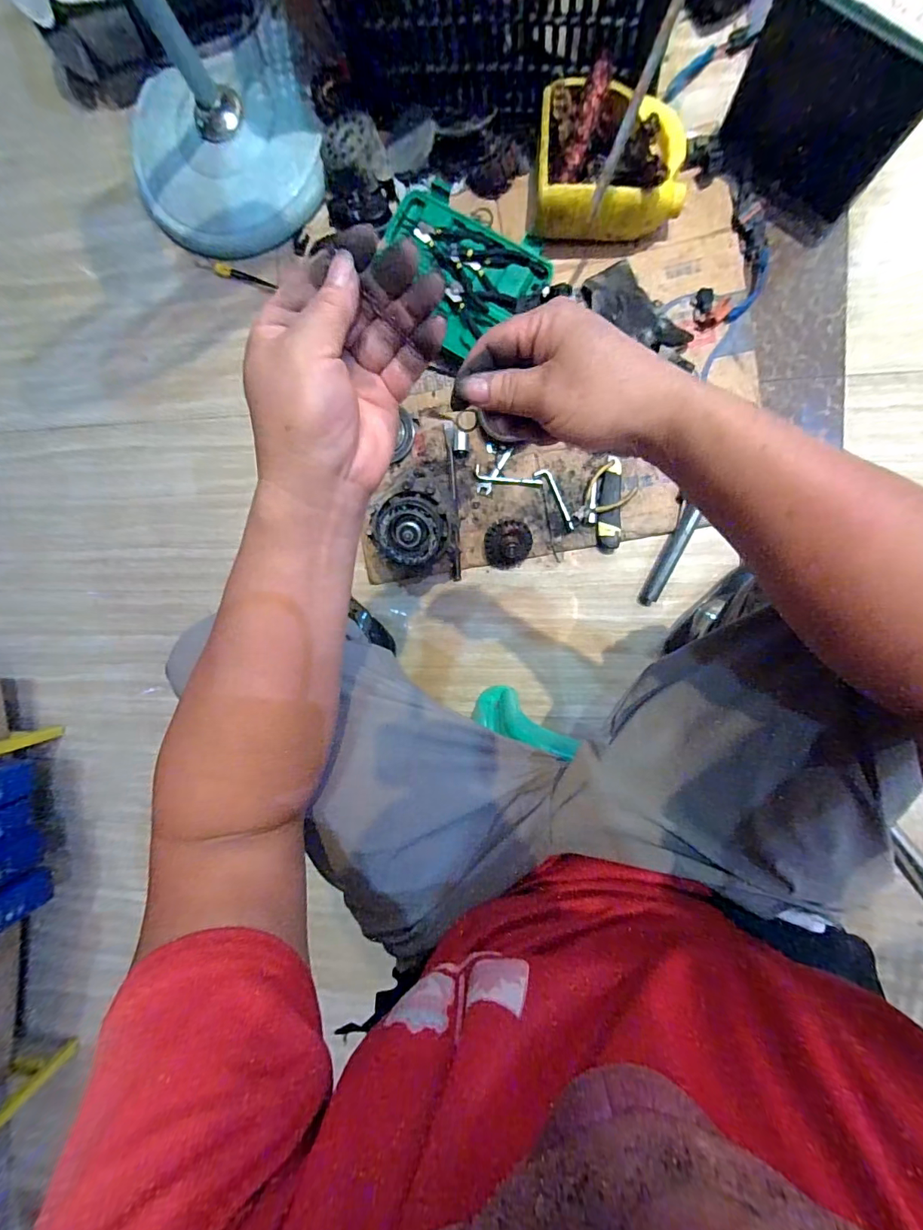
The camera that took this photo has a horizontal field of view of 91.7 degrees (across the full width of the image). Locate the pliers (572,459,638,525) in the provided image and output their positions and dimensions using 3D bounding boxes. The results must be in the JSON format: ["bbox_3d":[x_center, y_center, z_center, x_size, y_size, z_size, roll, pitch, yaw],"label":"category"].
[{"bbox_3d":[0.233,-0.196,0.748,0.106,0.024,0.071,-43,84,6],"label":"pliers"}]

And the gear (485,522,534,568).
[{"bbox_3d":[0.080,-0.122,0.768,0.083,0.062,0.075,-19,91,8],"label":"gear"}]

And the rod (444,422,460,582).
[{"bbox_3d":[-0.015,-0.198,0.787,0.016,0.018,0.269,-3,89,9],"label":"rod"}]

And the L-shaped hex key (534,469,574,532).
[{"bbox_3d":[0.160,-0.195,0.758,0.023,0.007,0.116,-26,86,8],"label":"L-shaped hex key"}]

